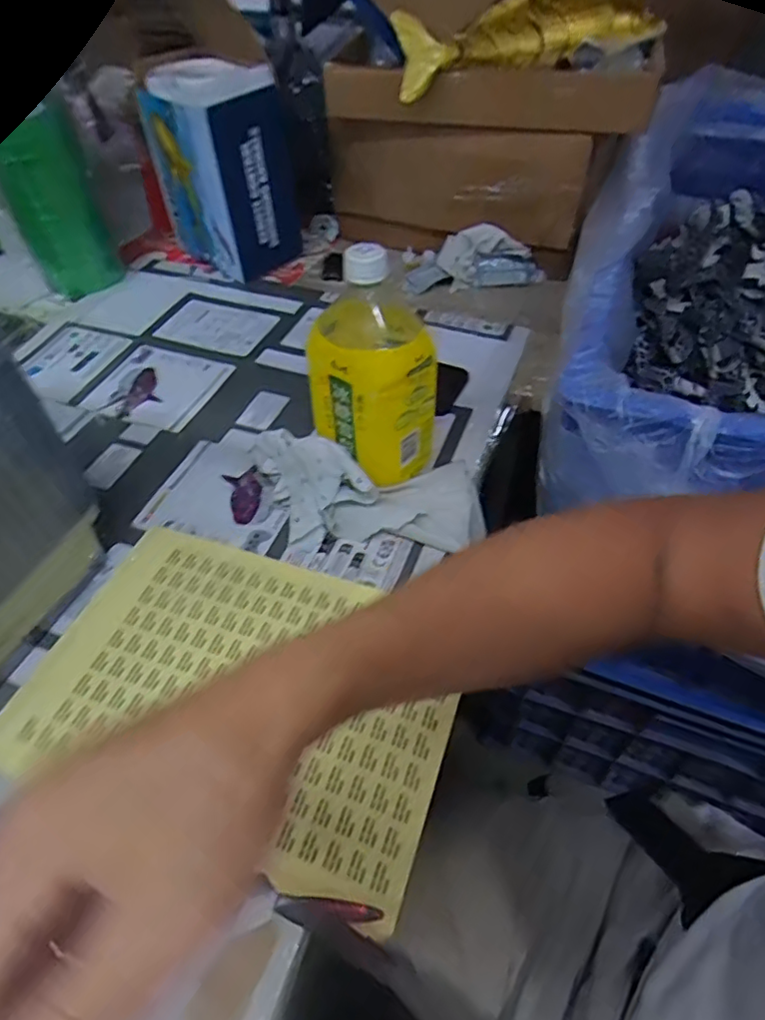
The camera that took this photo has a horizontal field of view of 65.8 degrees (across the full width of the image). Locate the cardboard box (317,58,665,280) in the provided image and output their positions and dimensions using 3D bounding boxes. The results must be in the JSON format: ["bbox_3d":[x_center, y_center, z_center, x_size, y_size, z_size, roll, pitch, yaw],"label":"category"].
[{"bbox_3d":[0.109,-0.430,0.751,0.377,0.229,0.116,15,52,16],"label":"cardboard box"}]

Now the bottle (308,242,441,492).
[{"bbox_3d":[-0.009,-0.111,0.499,0.104,0.190,0.098,-5,49,-2],"label":"bottle"}]

